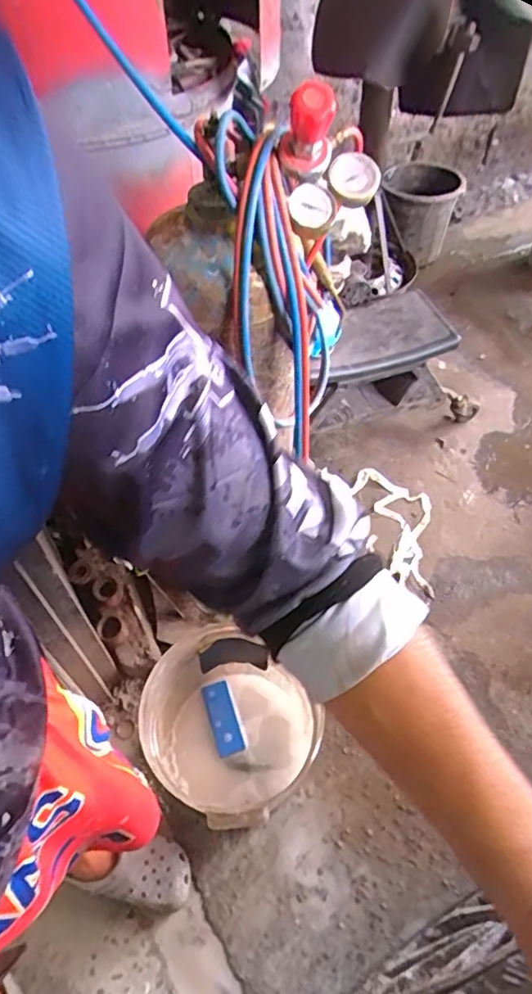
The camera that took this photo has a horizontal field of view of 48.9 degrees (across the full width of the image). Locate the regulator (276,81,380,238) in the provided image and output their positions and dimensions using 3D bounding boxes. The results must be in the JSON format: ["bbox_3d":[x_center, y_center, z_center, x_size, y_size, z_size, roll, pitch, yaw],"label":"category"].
[{"bbox_3d":[0.086,-0.453,0.777,0.120,0.156,0.092,-16,52,-11],"label":"regulator"}]

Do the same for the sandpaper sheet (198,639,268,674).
[{"bbox_3d":[-0.070,0.321,1.191,0.135,0.074,0.019,-3,15,15],"label":"sandpaper sheet"}]

